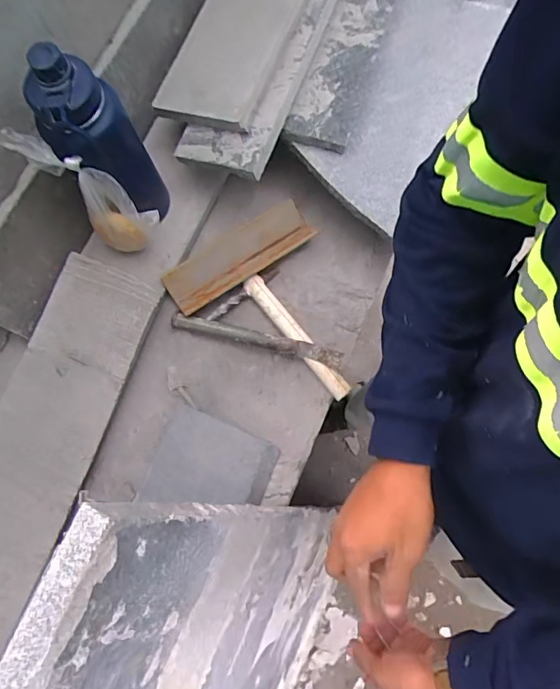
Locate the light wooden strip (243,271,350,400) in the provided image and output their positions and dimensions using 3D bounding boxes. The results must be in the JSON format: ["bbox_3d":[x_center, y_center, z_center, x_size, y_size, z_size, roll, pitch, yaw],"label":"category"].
[{"bbox_3d":[0.022,-0.011,0.625,0.027,0.022,0.204,-36,79,-7],"label":"light wooden strip"}]

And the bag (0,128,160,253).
[{"bbox_3d":[-0.207,-0.167,0.526,0.092,0.209,0.046,22,77,28],"label":"bag"}]

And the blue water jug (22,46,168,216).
[{"bbox_3d":[-0.195,-0.216,0.514,0.074,0.230,0.080,8,77,3],"label":"blue water jug"}]

